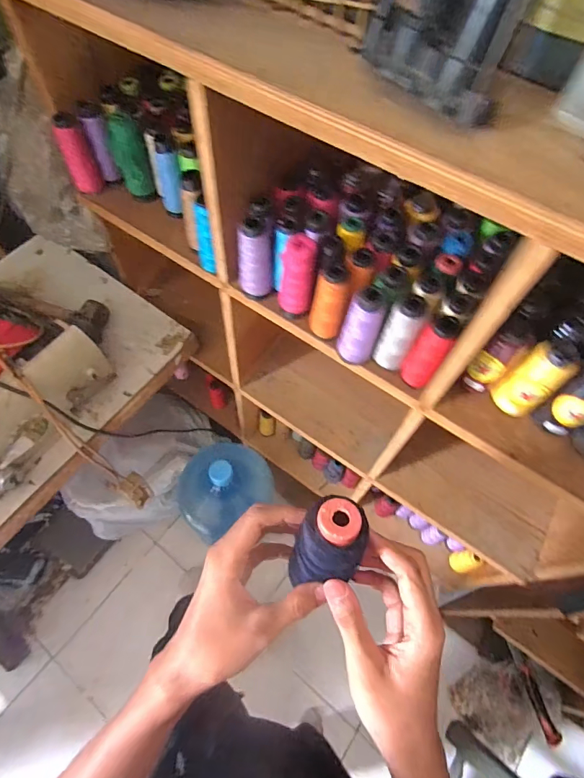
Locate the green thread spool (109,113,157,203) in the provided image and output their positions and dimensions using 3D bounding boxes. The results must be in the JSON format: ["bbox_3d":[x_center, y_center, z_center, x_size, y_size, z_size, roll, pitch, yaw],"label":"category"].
[{"bbox_3d":[-0.248,-0.355,0.637,0.047,0.119,0.049,1,62,-3],"label":"green thread spool"}]

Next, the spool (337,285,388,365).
[{"bbox_3d":[0.089,-0.083,0.505,0.046,0.119,0.044,1,62,-3],"label":"spool"}]

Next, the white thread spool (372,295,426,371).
[{"bbox_3d":[0.134,-0.071,0.510,0.042,0.101,0.044,16,62,5],"label":"white thread spool"}]

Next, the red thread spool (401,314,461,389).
[{"bbox_3d":[0.164,-0.048,0.491,0.037,0.108,0.046,24,63,9],"label":"red thread spool"}]

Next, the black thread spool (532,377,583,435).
[{"bbox_3d":[0.335,0.014,0.469,0.053,0.100,0.045,-24,66,-15],"label":"black thread spool"}]

